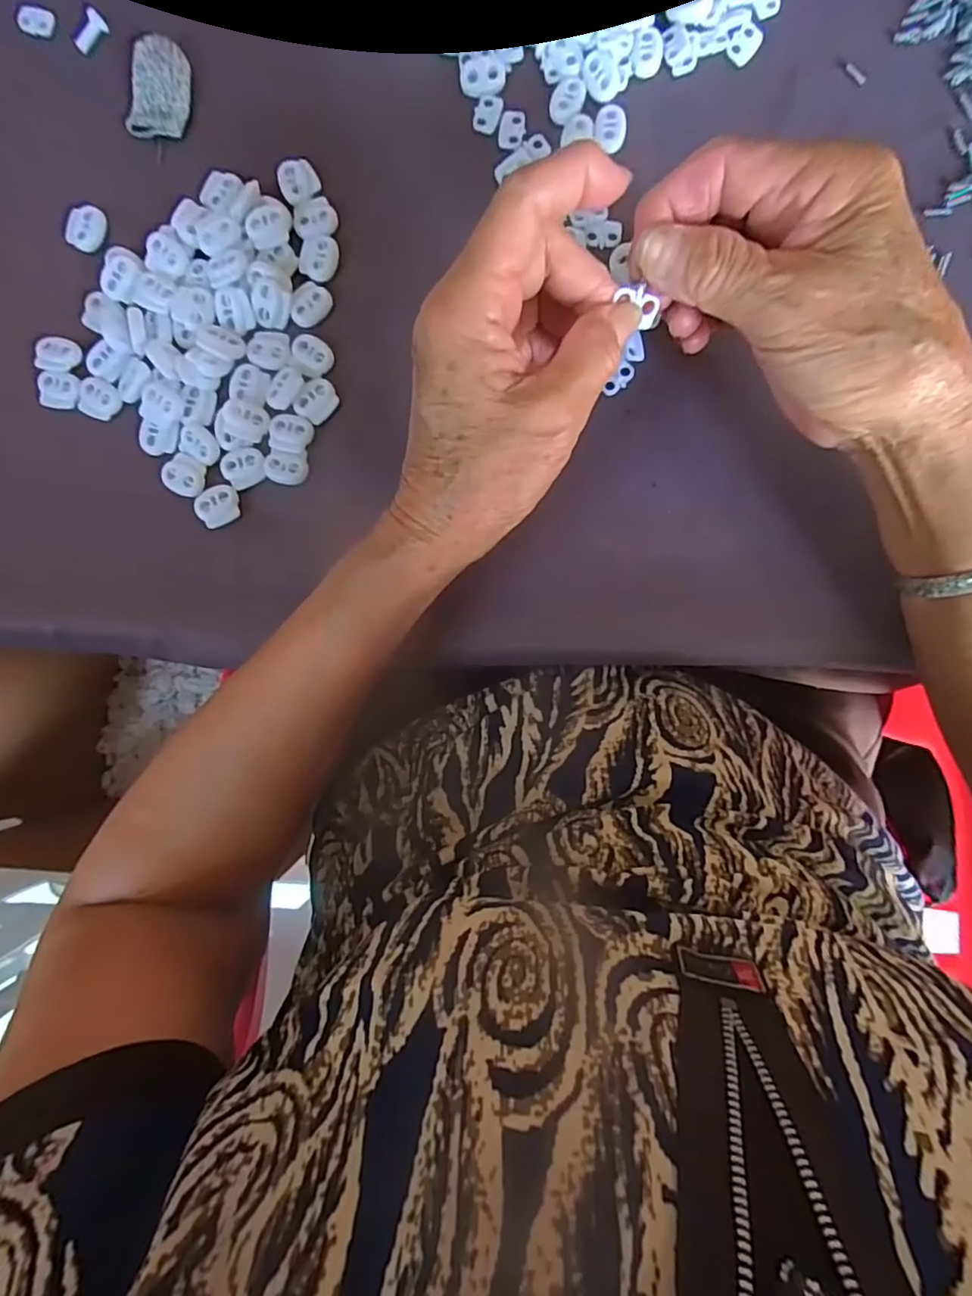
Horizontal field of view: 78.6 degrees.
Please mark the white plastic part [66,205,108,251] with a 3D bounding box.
[{"bbox_3d":[-0.208,-0.219,0.310,0.016,0.006,0.022,9,89,3],"label":"white plastic part"}]

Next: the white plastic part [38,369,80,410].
[{"bbox_3d":[-0.222,-0.133,0.308,0.020,0.005,0.020,10,98,-1],"label":"white plastic part"}]

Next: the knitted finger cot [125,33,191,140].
[{"bbox_3d":[-0.169,-0.289,0.304,0.031,0.011,0.045,9,89,3],"label":"knitted finger cot"}]

